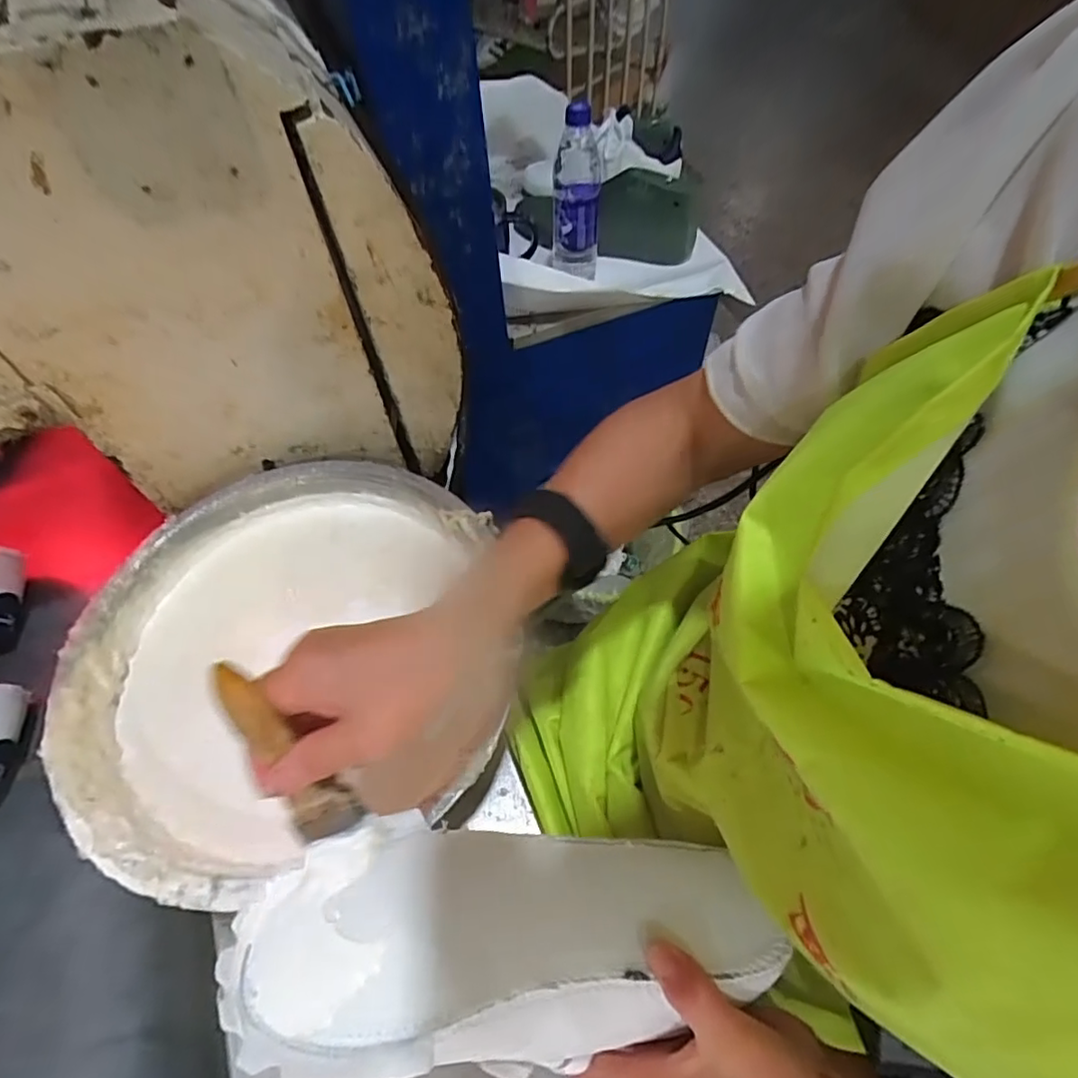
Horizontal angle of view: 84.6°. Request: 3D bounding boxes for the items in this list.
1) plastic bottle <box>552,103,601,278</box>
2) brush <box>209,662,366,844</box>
[{"bbox_3d":[0.049,-0.449,0.797,0.064,0.241,0.056,-2,57,3],"label":"plastic bottle"},{"bbox_3d":[-0.123,0.104,0.286,0.028,0.111,0.009,-28,26,-14],"label":"brush"}]

